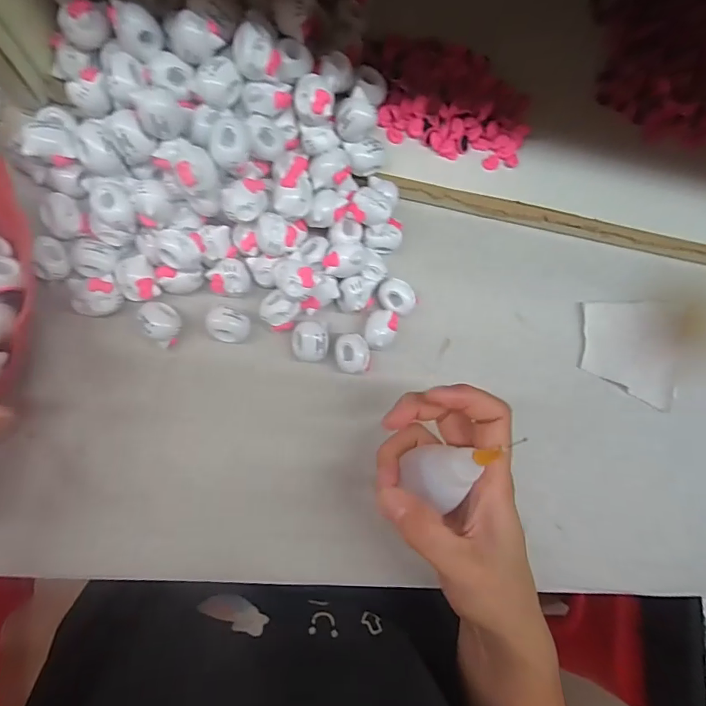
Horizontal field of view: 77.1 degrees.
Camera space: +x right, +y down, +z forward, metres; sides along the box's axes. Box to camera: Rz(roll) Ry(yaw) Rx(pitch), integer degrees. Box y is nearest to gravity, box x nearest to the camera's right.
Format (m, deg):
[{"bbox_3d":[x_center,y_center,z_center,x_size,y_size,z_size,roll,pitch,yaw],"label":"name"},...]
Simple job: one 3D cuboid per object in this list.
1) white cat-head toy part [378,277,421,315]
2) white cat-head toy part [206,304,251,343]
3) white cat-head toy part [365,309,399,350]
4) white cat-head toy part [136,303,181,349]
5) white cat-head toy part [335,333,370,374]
[{"bbox_3d":[0.028,-0.036,0.289,0.021,0.019,0.025,-42,90,-14],"label":"white cat-head toy part"},{"bbox_3d":[-0.075,-0.017,0.266,0.024,0.016,0.021,3,80,-10],"label":"white cat-head toy part"},{"bbox_3d":[0.018,-0.014,0.285,0.021,0.021,0.024,6,80,-9],"label":"white cat-head toy part"},{"bbox_3d":[-0.112,-0.018,0.259,0.024,0.018,0.021,36,76,-3],"label":"white cat-head toy part"},{"bbox_3d":[-0.001,0.000,0.280,0.021,0.021,0.024,-4,81,-11],"label":"white cat-head toy part"}]

